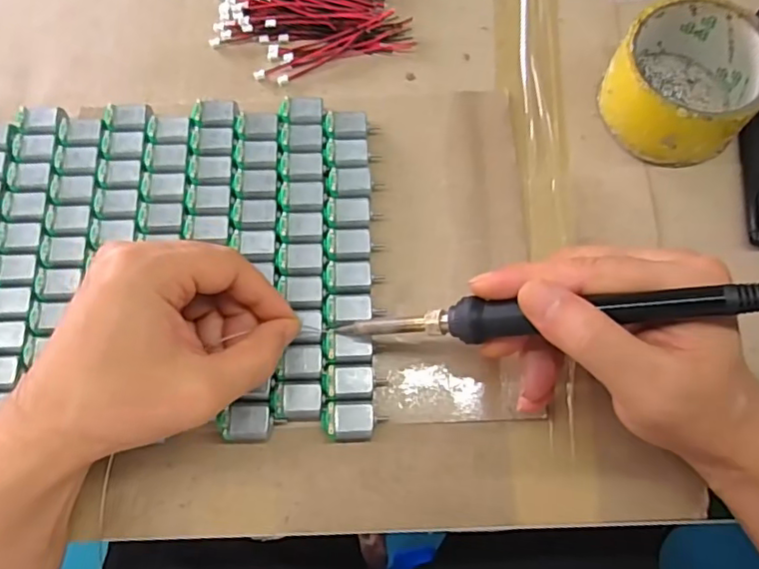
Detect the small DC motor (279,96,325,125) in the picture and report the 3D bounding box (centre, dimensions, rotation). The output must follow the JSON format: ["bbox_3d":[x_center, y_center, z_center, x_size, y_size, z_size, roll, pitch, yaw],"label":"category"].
[{"bbox_3d":[-0.048,-0.105,0.359,0.027,0.014,0.019,0,70,1],"label":"small DC motor"}]

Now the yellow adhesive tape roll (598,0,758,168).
[{"bbox_3d":[0.183,-0.121,0.344,0.083,0.046,0.085,0,70,1],"label":"yellow adhesive tape roll"}]

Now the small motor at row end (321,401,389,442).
[{"bbox_3d":[-0.014,0.073,0.303,0.032,0.015,0.019,2,70,2],"label":"small motor at row end"}]

